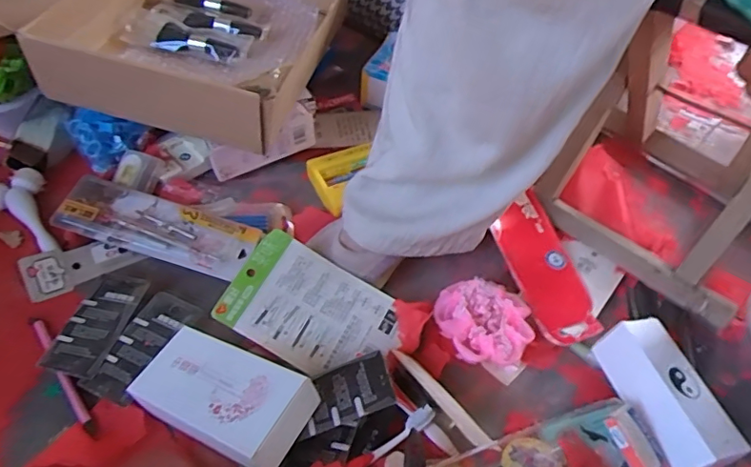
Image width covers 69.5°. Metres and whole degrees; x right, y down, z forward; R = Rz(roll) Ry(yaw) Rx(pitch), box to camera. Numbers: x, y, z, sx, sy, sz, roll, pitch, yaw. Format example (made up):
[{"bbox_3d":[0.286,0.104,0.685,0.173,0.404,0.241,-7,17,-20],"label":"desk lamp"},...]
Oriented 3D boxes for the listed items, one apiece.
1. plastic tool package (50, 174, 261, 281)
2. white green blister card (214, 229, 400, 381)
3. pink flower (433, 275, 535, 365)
[{"bbox_3d":[-0.238,-0.010,0.594,0.206,0.021,0.071,19,56,-1],"label":"plastic tool package"},{"bbox_3d":[-0.060,0.075,0.519,0.159,0.006,0.103,31,68,-1],"label":"white green blister card"},{"bbox_3d":[0.106,0.090,0.541,0.092,0.034,0.080,5,50,1],"label":"pink flower"}]

